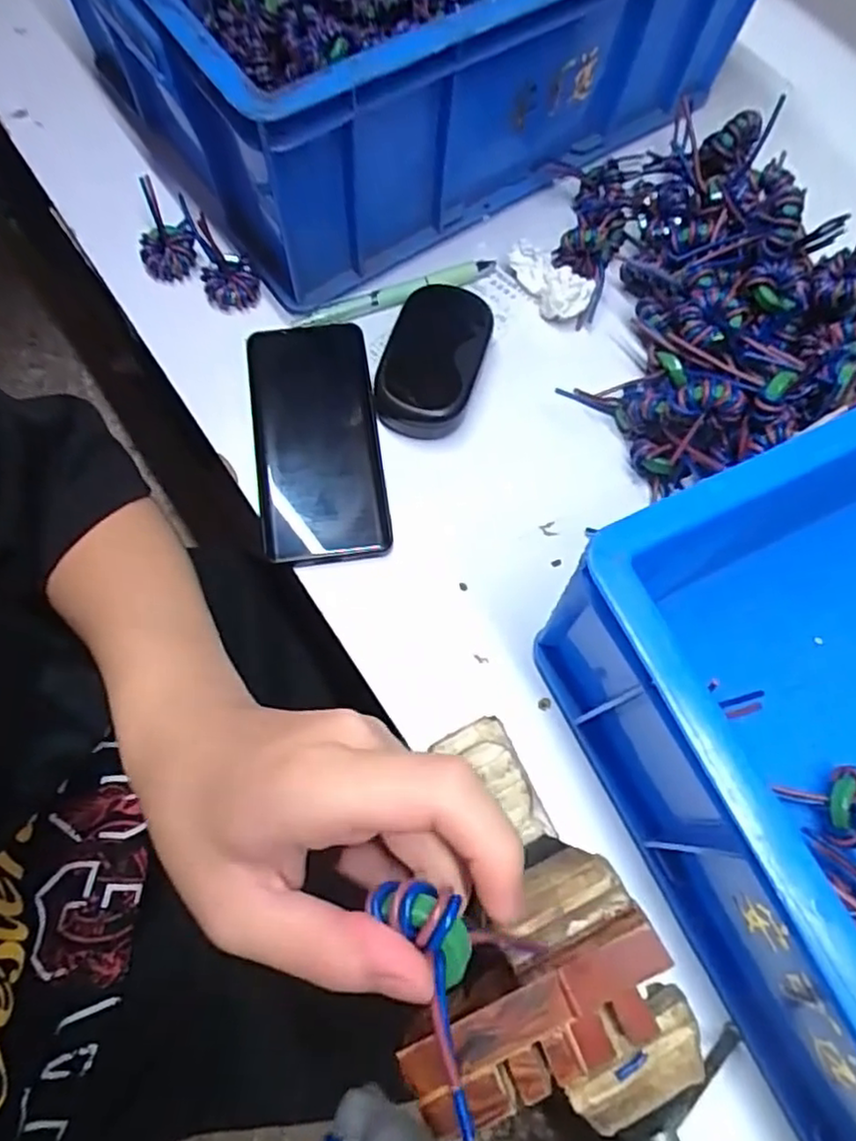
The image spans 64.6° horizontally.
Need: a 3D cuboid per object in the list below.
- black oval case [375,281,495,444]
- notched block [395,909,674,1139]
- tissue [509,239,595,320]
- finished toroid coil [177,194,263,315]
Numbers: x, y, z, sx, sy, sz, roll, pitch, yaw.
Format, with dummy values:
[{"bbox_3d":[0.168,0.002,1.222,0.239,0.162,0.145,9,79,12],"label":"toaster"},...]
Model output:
[{"bbox_3d":[0.006,-0.139,0.441,0.063,0.033,0.104,17,71,3],"label":"black oval case"},{"bbox_3d":[0.040,0.159,0.238,0.096,0.019,0.034,-22,73,-10],"label":"notched block"},{"bbox_3d":[0.081,-0.199,0.471,0.063,0.025,0.035,36,73,10],"label":"tissue"},{"bbox_3d":[-0.150,-0.220,0.468,0.035,0.020,0.094,-29,74,-12],"label":"finished toroid coil"}]

